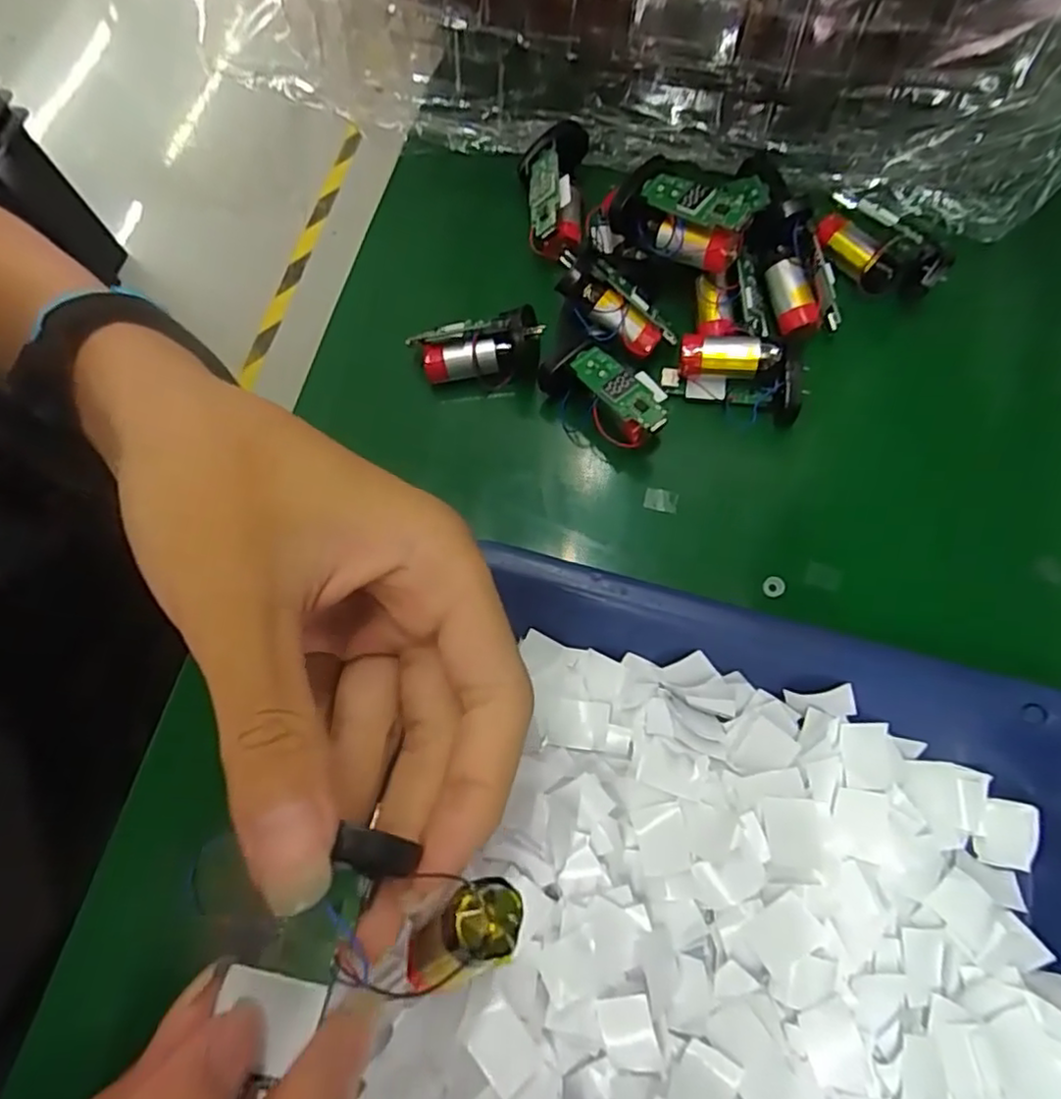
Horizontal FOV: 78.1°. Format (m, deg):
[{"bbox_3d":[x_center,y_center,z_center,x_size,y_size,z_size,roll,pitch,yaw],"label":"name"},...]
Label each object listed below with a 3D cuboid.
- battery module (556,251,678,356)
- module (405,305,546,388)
[{"bbox_3d":[0.032,-0.094,0.251,0.052,0.016,0.022,32,73,-19],"label":"battery module"},{"bbox_3d":[-0.022,-0.079,0.258,0.049,0.023,0.017,-6,72,3],"label":"module"}]

